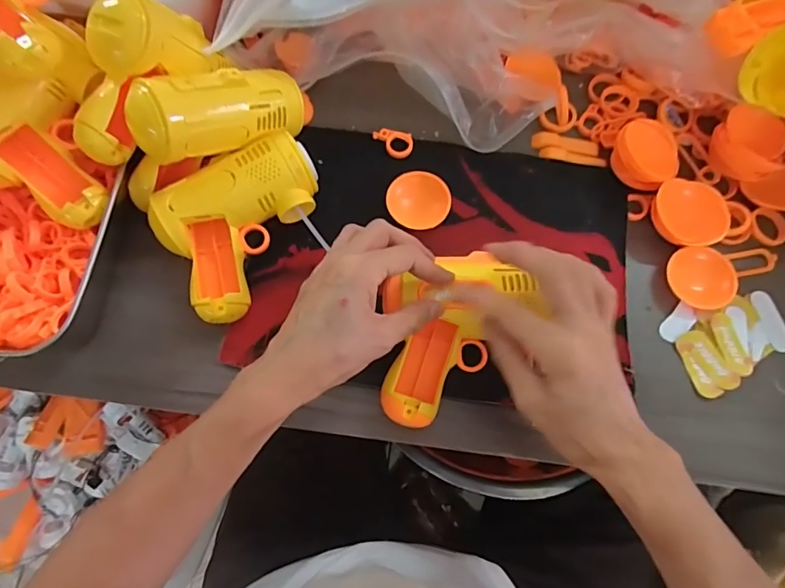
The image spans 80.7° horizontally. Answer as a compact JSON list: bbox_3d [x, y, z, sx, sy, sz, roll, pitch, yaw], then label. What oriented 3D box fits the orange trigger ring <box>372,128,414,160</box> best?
[{"bbox_3d":[0.001,-0.138,0.424,0.037,0.008,0.024,8,73,2],"label":"orange trigger ring"}]

